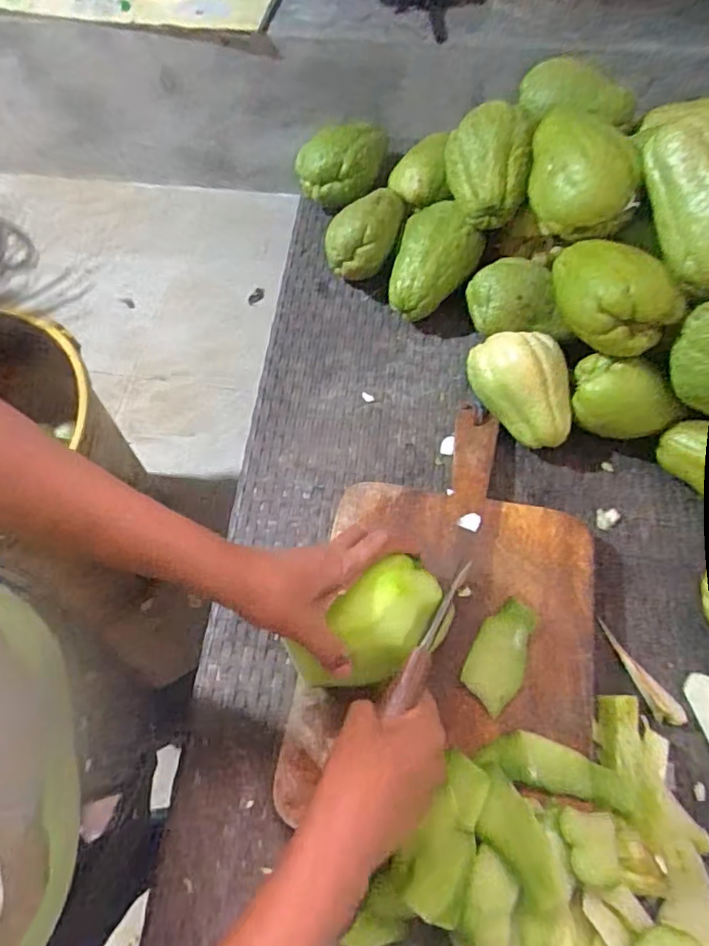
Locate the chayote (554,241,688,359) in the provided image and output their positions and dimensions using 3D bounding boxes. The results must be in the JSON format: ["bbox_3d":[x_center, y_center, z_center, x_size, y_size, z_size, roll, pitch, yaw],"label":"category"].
[{"bbox_3d":[0.226,-0.165,0.531,0.073,0.061,0.126,-35,68,-15],"label":"chayote"}]

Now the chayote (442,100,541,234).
[{"bbox_3d":[0.136,-0.320,0.604,0.086,0.065,0.105,10,64,7],"label":"chayote"}]

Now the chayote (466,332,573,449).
[{"bbox_3d":[0.172,-0.087,0.588,0.082,0.080,0.123,-38,67,-15],"label":"chayote"}]

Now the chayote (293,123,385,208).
[{"bbox_3d":[-0.016,-0.373,0.711,0.110,0.061,0.071,-2,63,0],"label":"chayote"}]

